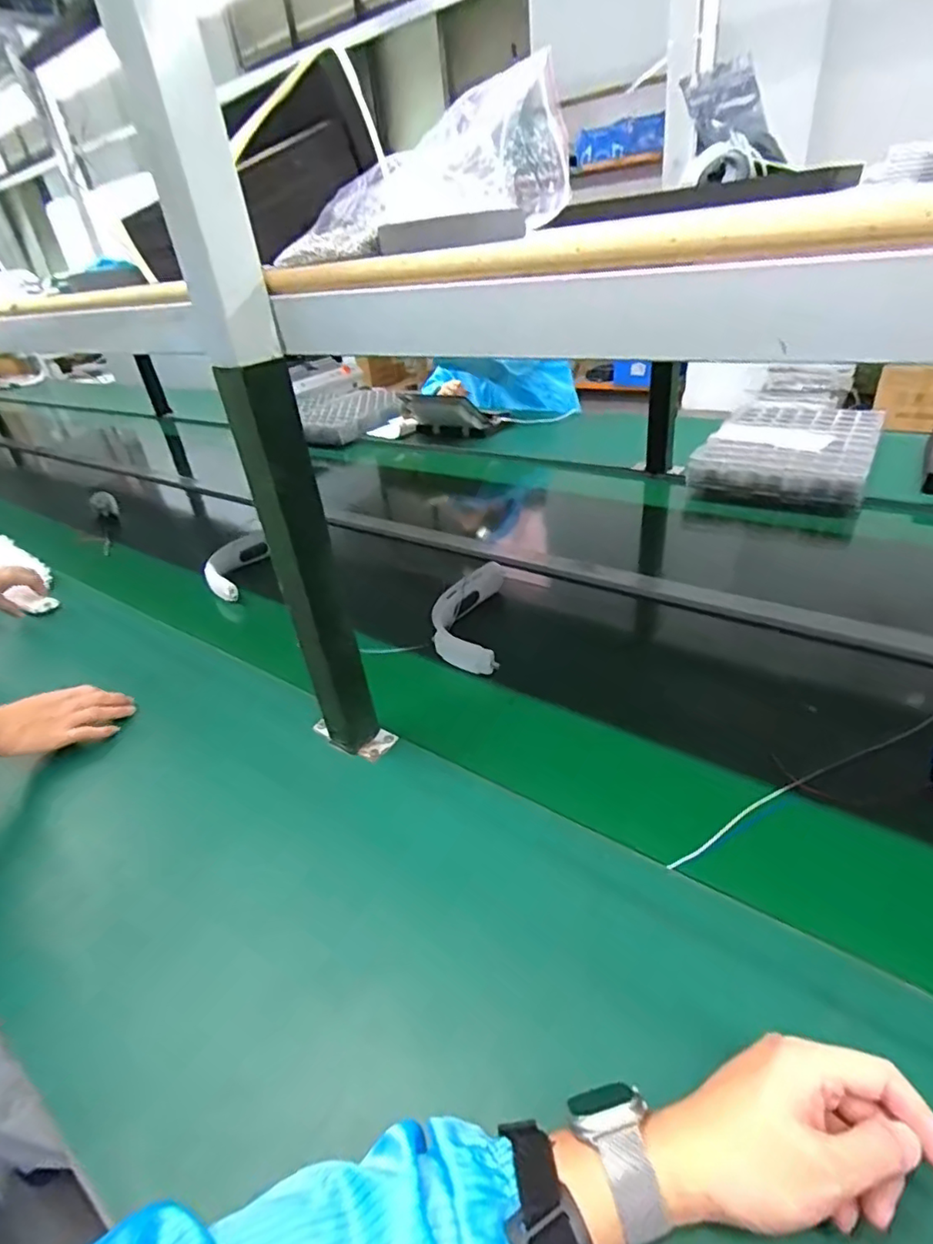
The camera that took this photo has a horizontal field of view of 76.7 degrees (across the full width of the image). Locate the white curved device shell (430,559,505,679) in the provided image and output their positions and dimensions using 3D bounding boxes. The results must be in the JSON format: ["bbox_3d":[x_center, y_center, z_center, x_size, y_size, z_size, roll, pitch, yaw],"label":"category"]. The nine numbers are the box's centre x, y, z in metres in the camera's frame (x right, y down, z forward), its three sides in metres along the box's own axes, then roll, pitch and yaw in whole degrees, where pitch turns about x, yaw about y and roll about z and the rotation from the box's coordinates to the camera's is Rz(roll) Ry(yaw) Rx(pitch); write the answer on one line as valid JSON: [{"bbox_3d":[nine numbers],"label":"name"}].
[{"bbox_3d":[0.004,-0.011,0.812,0.097,0.052,0.200,-2,34,8],"label":"white curved device shell"}]

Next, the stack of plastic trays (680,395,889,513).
[{"bbox_3d":[0.644,-0.340,1.176,0.290,0.084,0.403,16,40,31],"label":"stack of plastic trays"}]

